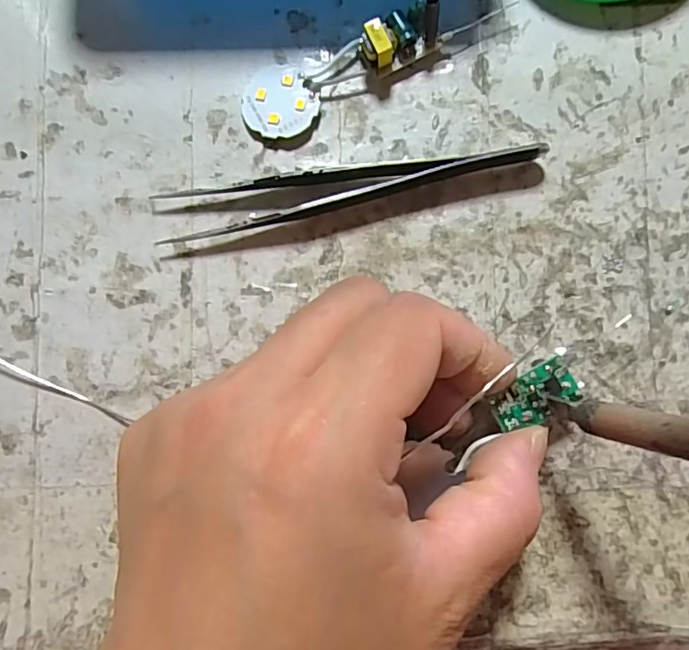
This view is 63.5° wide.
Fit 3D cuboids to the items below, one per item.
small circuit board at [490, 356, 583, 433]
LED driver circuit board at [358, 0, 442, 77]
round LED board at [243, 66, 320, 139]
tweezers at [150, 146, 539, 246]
[{"bbox_3d":[0.051,0.019,0.148,0.023,0.004,0.013,-28,85,0],"label":"small circuit board"},{"bbox_3d":[0.016,-0.085,0.164,0.023,0.015,0.013,-28,85,0],"label":"LED driver circuit board"},{"bbox_3d":[-0.020,-0.068,0.169,0.022,0.004,0.023,0,85,2],"label":"round LED board"},{"bbox_3d":[0.002,-0.040,0.164,0.116,0.009,0.015,-7,85,1],"label":"tweezers"}]

